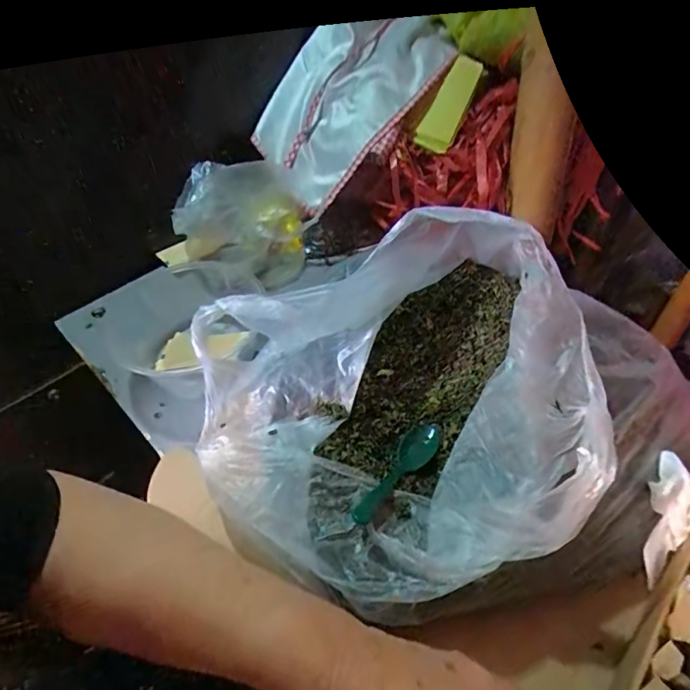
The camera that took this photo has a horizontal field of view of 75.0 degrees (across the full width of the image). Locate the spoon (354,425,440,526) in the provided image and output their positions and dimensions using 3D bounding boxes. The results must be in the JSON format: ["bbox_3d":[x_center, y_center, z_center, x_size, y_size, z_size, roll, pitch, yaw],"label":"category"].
[{"bbox_3d":[0.046,0.110,0.394,0.030,0.026,0.148,28,28,23],"label":"spoon"}]

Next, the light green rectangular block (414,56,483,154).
[{"bbox_3d":[0.136,-0.312,0.584,0.046,0.115,0.013,23,16,-16],"label":"light green rectangular block"}]

